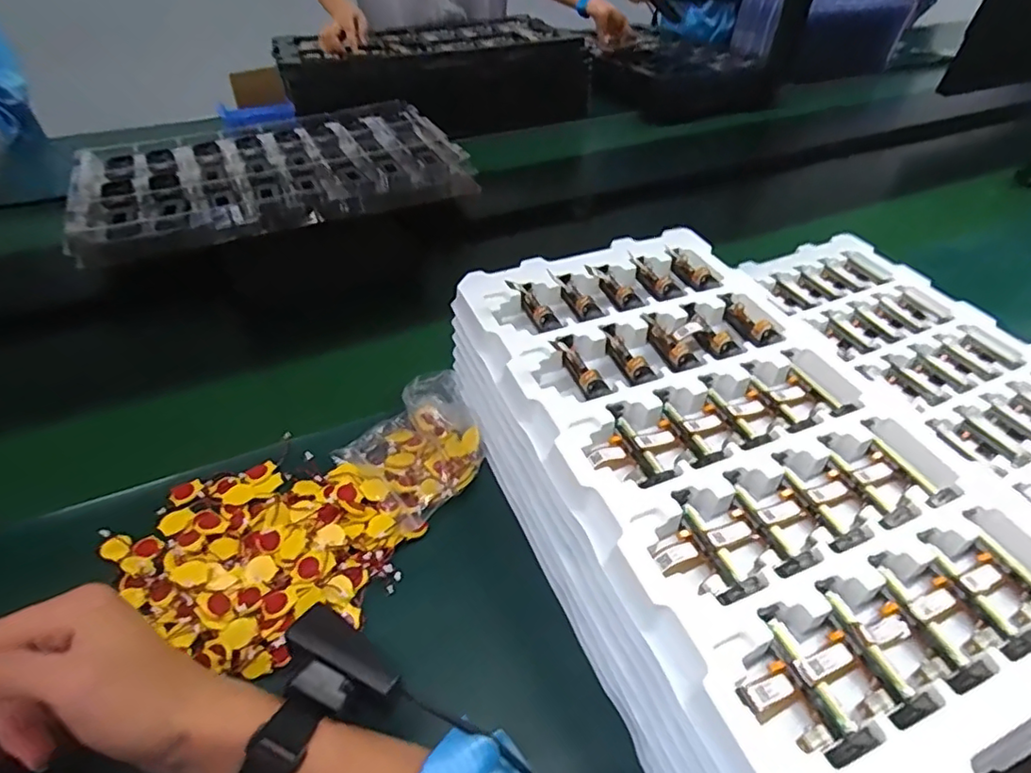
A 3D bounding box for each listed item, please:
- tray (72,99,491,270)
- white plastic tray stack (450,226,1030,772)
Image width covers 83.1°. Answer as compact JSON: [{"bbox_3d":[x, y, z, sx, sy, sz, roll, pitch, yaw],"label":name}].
[{"bbox_3d":[-0.347,-0.323,0.837,0.502,0.048,0.378,-16,46,-17],"label":"tray"},{"bbox_3d":[0.132,0.055,0.416,0.252,0.103,0.421,-18,46,-18],"label":"white plastic tray stack"}]

